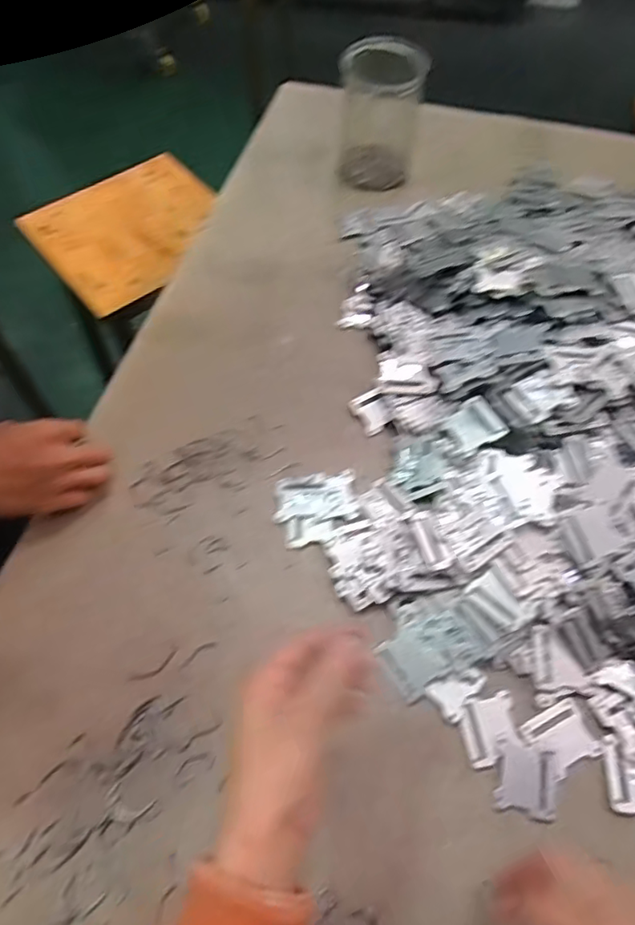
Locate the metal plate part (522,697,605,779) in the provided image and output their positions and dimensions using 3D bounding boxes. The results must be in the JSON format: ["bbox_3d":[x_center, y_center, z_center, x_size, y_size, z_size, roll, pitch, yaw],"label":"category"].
[{"bbox_3d":[0.185,0.208,0.434,0.045,0.005,0.042,-24,64,-15],"label":"metal plate part"}]

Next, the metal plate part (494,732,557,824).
[{"bbox_3d":[0.152,0.231,0.420,0.042,0.005,0.047,13,61,6],"label":"metal plate part"}]

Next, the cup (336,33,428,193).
[{"bbox_3d":[0.082,-0.450,0.728,0.099,0.141,0.089,14,60,7],"label":"cup"}]

